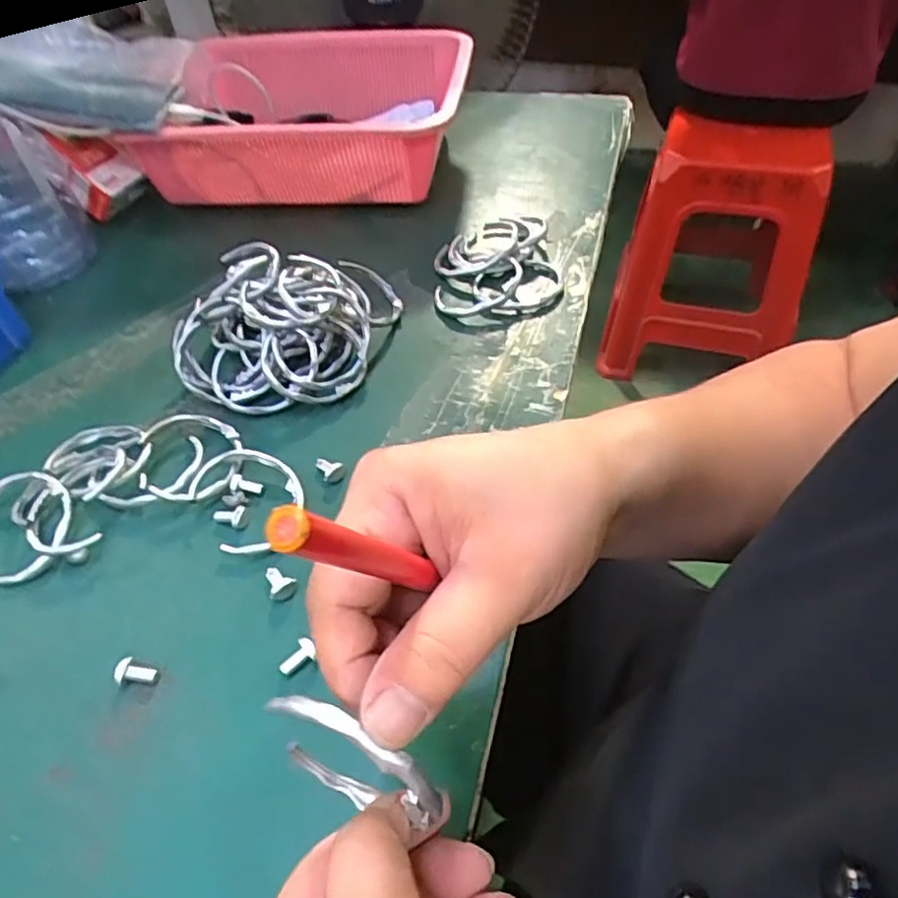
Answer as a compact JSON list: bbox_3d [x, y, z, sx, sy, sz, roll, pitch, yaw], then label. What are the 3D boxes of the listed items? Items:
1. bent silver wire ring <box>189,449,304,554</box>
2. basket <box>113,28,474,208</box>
[{"bbox_3d":[-0.113,0.028,0.355,0.062,0.011,0.063,6,52,-8],"label":"bent silver wire ring"},{"bbox_3d":[-0.117,-0.304,0.599,0.261,0.103,0.237,3,49,8],"label":"basket"}]

